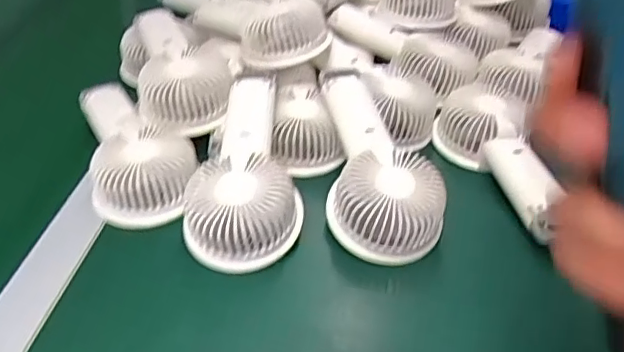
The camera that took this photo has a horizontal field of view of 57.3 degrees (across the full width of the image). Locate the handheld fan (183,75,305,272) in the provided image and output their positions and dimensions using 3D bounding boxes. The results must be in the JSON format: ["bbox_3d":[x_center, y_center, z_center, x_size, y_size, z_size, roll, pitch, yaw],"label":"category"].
[{"bbox_3d":[-0.049,-0.017,0.456,0.086,0.044,0.184,3,57,1],"label":"handheld fan"}]

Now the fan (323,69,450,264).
[{"bbox_3d":[0.053,-0.017,0.473,0.086,0.059,0.175,-2,41,-4],"label":"fan"}]

